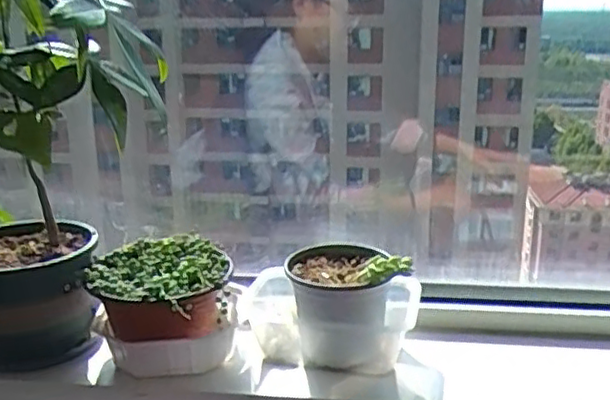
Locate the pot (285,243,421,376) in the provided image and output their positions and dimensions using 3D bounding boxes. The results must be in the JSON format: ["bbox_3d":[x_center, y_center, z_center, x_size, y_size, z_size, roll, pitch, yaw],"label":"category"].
[{"bbox_3d":[0.047,0.095,0.652,0.118,0.111,0.115,3,17,14],"label":"pot"}]

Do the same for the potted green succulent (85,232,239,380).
[{"bbox_3d":[-0.139,0.106,0.666,0.136,0.096,0.134,-2,16,-6],"label":"potted green succulent"}]

